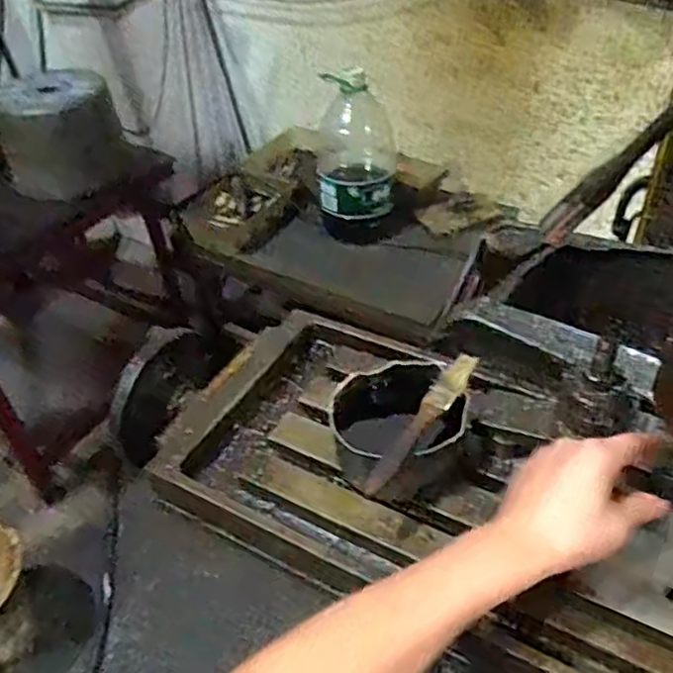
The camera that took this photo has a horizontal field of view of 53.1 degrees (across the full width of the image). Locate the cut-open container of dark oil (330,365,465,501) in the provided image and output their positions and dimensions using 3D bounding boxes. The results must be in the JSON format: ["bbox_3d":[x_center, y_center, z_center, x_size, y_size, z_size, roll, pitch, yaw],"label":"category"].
[{"bbox_3d":[0.049,0.073,0.539,0.101,0.063,0.114,-20,44,-16],"label":"cut-open container of dark oil"}]

